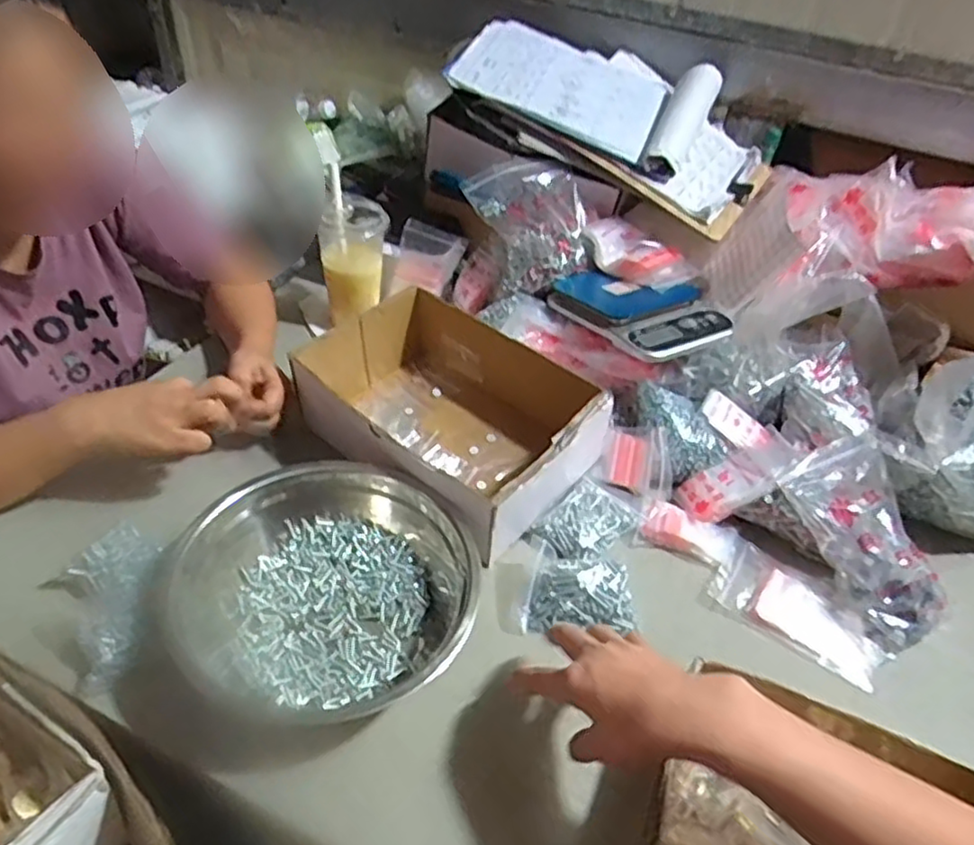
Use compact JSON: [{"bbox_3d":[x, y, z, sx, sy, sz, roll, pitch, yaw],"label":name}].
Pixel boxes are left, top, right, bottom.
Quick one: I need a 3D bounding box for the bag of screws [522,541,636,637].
[{"bbox_3d":[0.087,0.157,0.654,0.102,0.033,0.080,9,42,3],"label":"bag of screws"}]

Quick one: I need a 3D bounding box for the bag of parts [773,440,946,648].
[{"bbox_3d":[0.374,0.115,0.693,0.111,0.045,0.203,-9,67,-16],"label":"bag of parts"}]

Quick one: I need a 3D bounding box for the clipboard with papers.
[{"bbox_3d":[0.180,-0.435,0.943,0.434,0.069,0.266,33,54,5],"label":"clipboard with papers"}]

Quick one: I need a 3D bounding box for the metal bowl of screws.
[{"bbox_3d":[-0.146,0.144,0.623,0.267,0.066,0.229,20,44,15],"label":"metal bowl of screws"}]

